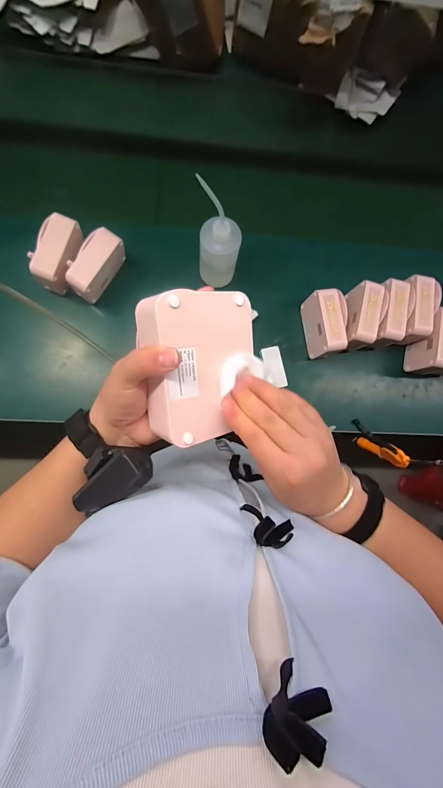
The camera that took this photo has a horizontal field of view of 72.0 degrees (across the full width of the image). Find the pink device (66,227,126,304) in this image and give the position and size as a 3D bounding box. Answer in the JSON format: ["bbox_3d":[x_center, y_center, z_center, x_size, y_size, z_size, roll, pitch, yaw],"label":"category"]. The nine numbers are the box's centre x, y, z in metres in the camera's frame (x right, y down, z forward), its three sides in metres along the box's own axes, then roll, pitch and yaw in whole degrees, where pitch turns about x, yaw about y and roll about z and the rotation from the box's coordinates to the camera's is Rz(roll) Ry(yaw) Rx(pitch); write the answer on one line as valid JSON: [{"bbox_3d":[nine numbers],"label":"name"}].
[{"bbox_3d":[-0.247,-0.247,0.611,0.059,0.101,0.133,31,82,-1],"label":"pink device"}]

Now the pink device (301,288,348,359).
[{"bbox_3d":[0.221,-0.147,0.651,0.060,0.097,0.129,-9,85,-6],"label":"pink device"}]

